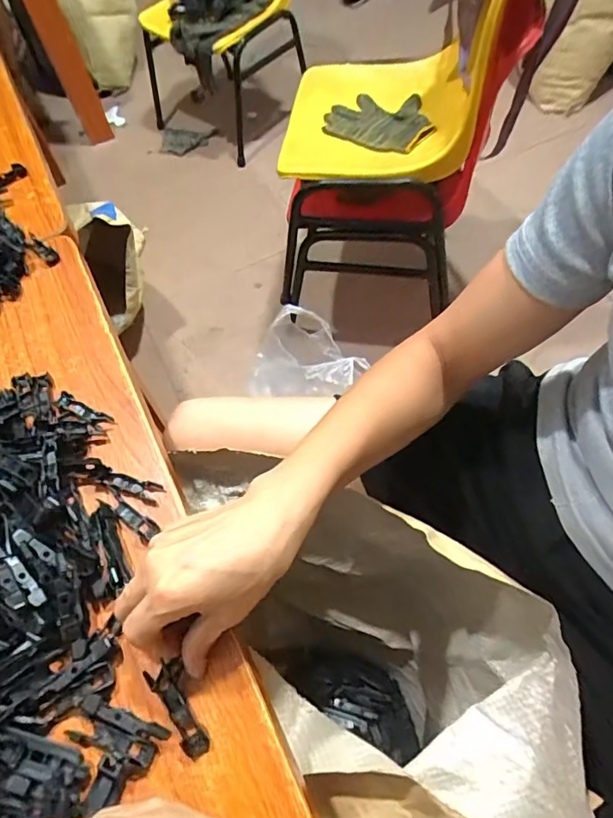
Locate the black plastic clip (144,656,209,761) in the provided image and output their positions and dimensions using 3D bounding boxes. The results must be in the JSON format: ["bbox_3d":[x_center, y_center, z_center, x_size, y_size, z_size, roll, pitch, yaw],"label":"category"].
[{"bbox_3d":[-0.075,0.178,0.300,0.018,0.009,0.054,-28,75,-15],"label":"black plastic clip"}]

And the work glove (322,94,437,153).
[{"bbox_3d":[0.145,-0.555,0.972,0.213,0.034,0.169,31,67,20],"label":"work glove"}]

